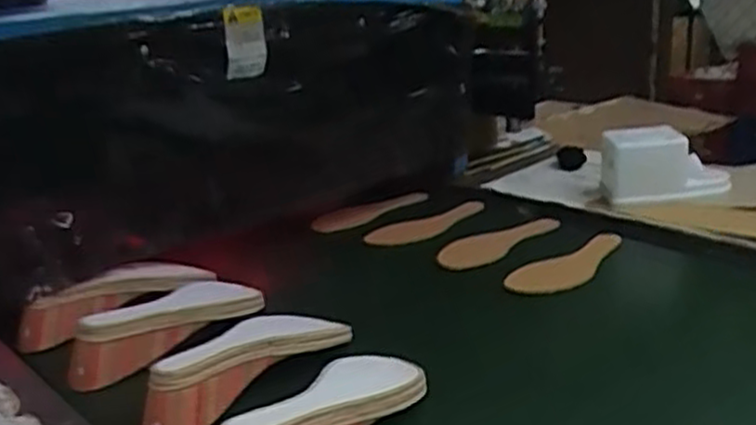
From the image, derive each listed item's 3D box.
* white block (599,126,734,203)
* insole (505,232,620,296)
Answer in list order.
[{"bbox_3d":[0.459,-0.067,1.168,0.193,0.123,0.067,-4,18,0],"label":"white block"},{"bbox_3d":[0.267,0.074,1.015,0.221,0.008,0.079,-16,29,-27],"label":"insole"}]

